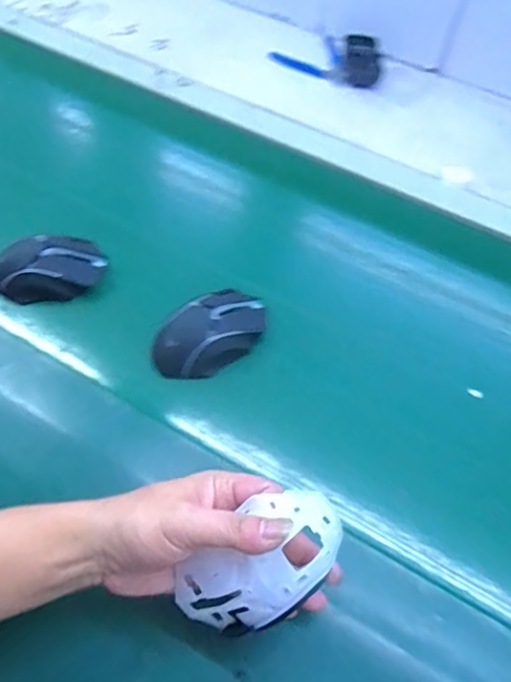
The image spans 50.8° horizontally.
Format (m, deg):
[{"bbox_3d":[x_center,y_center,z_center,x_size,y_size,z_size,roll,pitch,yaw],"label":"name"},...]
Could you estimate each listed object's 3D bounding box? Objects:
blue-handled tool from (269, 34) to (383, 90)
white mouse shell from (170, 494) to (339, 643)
[{"bbox_3d":[0.116,-0.431,0.808,0.160,0.023,0.106,22,57,10],"label":"blue-handled tool"},{"bbox_3d":[0.002,0.141,0.337,0.114,0.037,0.059,-38,64,2],"label":"white mouse shell"}]

